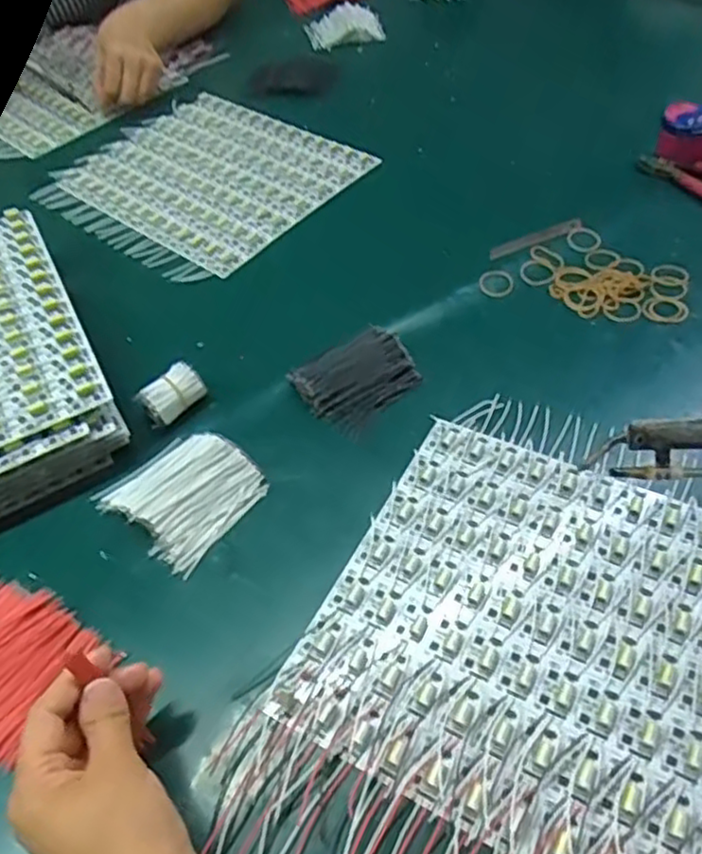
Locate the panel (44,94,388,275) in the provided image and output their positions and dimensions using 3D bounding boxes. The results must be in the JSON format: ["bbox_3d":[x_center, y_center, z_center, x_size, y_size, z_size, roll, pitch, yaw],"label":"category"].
[{"bbox_3d":[-0.153,-0.289,0.778,0.283,0.011,0.239,34,62,29],"label":"panel"}]

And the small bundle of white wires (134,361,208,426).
[{"bbox_3d":[-0.142,-0.023,0.554,0.032,0.031,0.047,35,63,29],"label":"small bundle of white wires"}]

